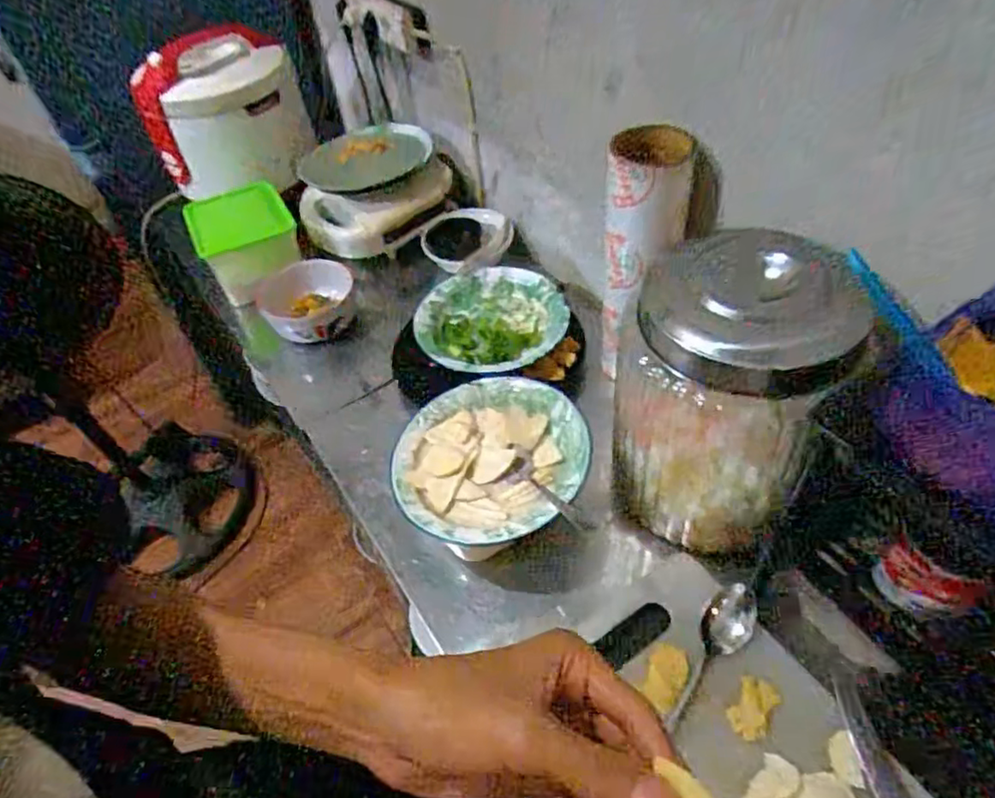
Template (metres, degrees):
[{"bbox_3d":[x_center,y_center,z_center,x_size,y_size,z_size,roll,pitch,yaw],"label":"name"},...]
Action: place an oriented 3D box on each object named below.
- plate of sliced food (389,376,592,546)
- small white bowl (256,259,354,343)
[{"bbox_3d":[-0.010,0.068,0.681,0.208,0.064,0.209,-3,48,4],"label":"plate of sliced food"},{"bbox_3d":[-0.302,-0.161,0.973,0.144,0.061,0.135,-3,48,4],"label":"small white bowl"}]

